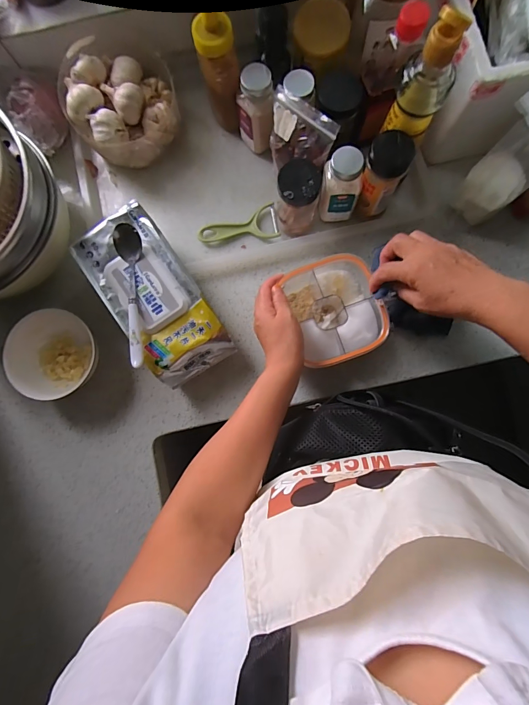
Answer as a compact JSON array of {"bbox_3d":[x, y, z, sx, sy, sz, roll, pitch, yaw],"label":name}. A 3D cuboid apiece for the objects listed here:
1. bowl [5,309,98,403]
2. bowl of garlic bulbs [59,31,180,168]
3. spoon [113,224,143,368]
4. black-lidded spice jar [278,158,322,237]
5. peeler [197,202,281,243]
[{"bbox_3d":[-0.306,0.002,0.525,0.115,0.062,0.114,0,84,2],"label":"bowl"},{"bbox_3d":[-0.214,-0.380,0.554,0.155,0.108,0.158,0,84,1],"label":"bowl of garlic bulbs"},{"bbox_3d":[-0.166,-0.073,0.458,0.034,0.027,0.178,-10,83,1],"label":"spoon"},{"bbox_3d":[0.048,-0.219,0.520,0.056,0.112,0.057,0,84,2],"label":"black-lidded spice jar"},{"bbox_3d":[-0.042,-0.199,0.565,0.124,0.011,0.052,-9,83,1],"label":"peeler"}]

